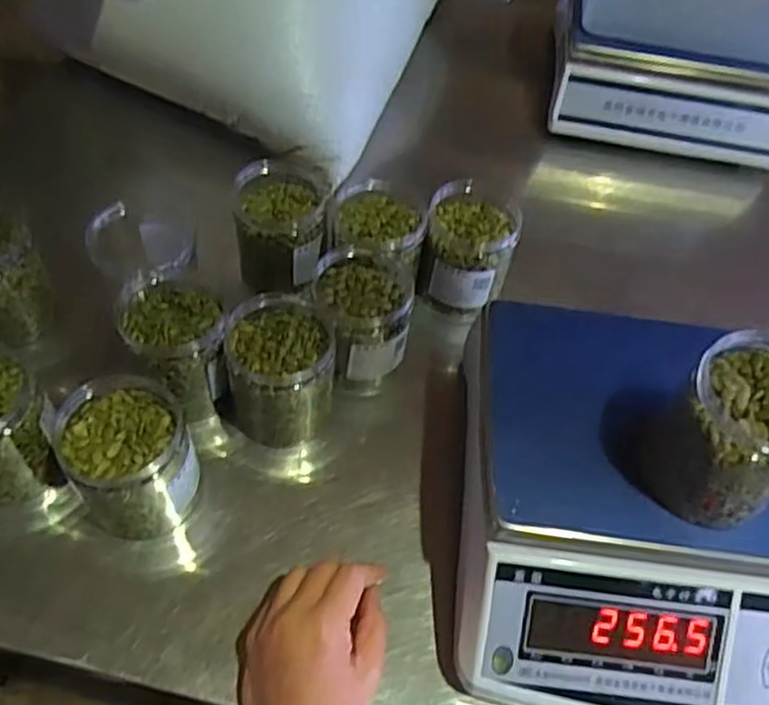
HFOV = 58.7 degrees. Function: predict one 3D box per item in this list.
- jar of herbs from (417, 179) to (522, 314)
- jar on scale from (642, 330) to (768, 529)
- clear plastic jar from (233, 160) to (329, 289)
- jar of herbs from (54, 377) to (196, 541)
[{"bbox_3d":[0.081,-0.099,0.658,0.084,0.120,0.094,14,54,7],"label":"jar of herbs"},{"bbox_3d":[0.219,0.050,0.424,0.090,0.099,0.082,2,53,-2],"label":"jar on scale"},{"bbox_3d":[-0.096,-0.125,0.649,0.086,0.092,0.097,-2,54,-5],"label":"clear plastic jar"},{"bbox_3d":[-0.184,0.077,0.506,0.085,0.091,0.089,2,53,-2],"label":"jar of herbs"}]

